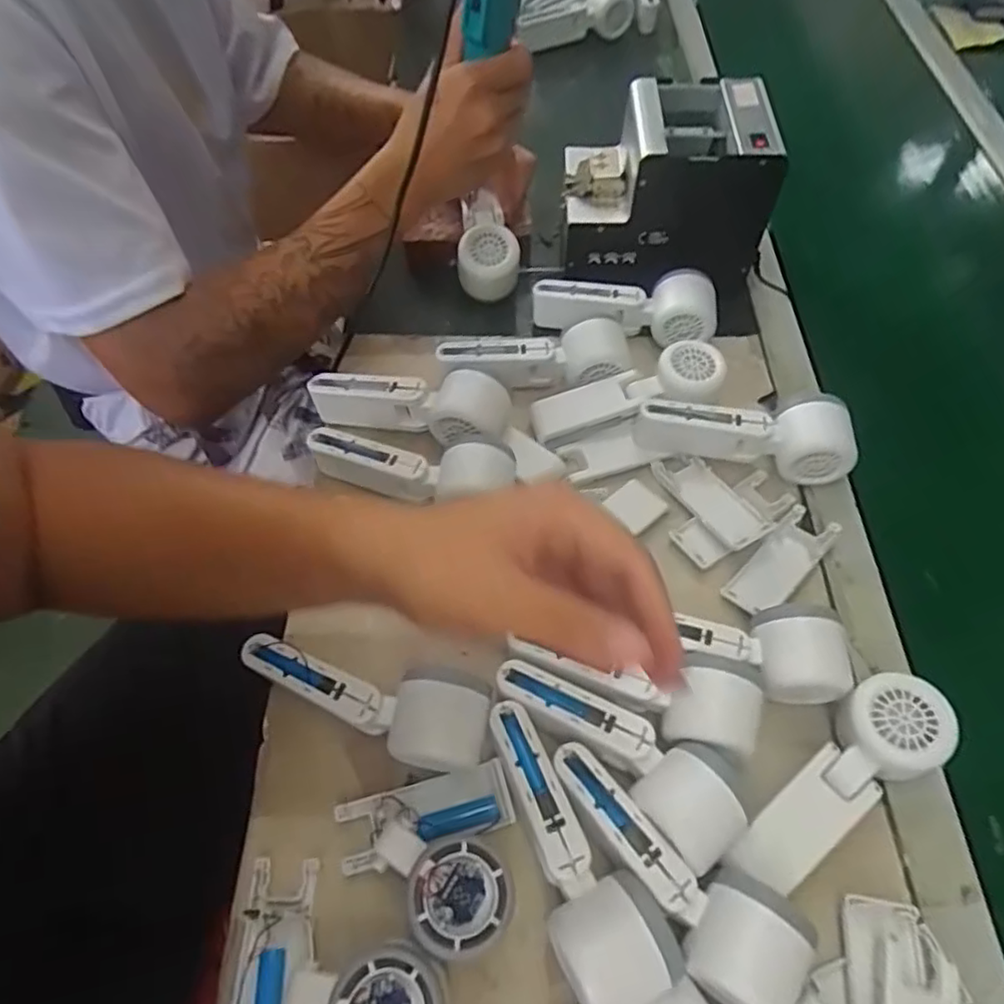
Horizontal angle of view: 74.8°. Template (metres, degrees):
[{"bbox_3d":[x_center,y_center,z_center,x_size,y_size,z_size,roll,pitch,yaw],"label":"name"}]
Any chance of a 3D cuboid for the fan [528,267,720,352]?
[{"bbox_3d":[0.116,-0.190,0.621,0.170,0.061,0.052,15,59,8],"label":"fan"}]

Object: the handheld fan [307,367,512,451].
[{"bbox_3d":[-0.080,-0.082,0.546,0.171,0.059,0.053,14,59,8],"label":"handheld fan"}]

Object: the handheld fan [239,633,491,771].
[{"bbox_3d":[-0.091,0.129,0.421,0.163,0.046,0.055,10,58,6],"label":"handheld fan"}]

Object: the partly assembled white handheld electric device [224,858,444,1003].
[{"bbox_3d":[-0.093,0.249,0.351,0.120,0.049,0.099,-3,58,-3],"label":"partly assembled white handheld electric device"}]

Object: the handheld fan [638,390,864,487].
[{"bbox_3d":[0.197,-0.062,0.538,0.168,0.055,0.054,13,59,7],"label":"handheld fan"}]

